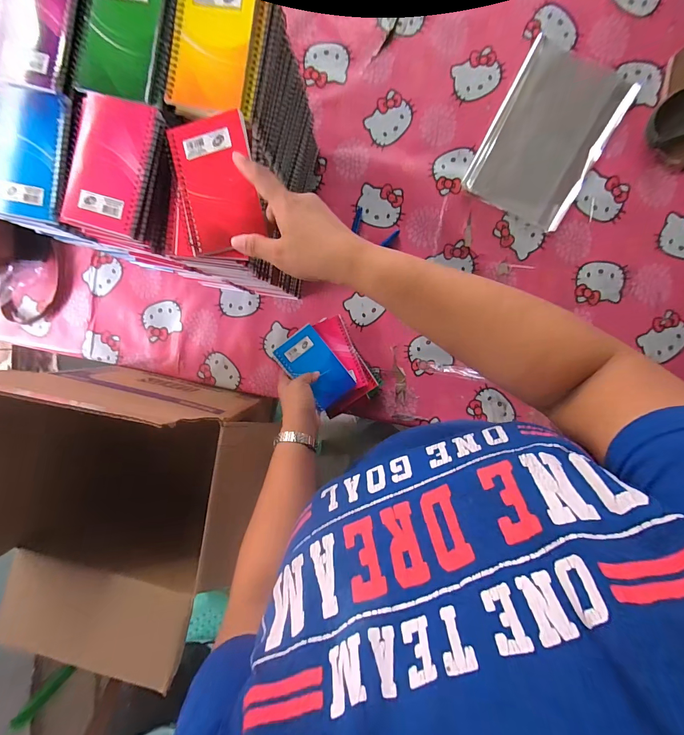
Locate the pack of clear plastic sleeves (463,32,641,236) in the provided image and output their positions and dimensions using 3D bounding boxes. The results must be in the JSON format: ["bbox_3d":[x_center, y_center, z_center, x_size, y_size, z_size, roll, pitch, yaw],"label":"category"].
[{"bbox_3d":[0.341,-0.384,0.560,0.179,0.008,0.255,27,97,2],"label":"pack of clear plastic sleeves"}]

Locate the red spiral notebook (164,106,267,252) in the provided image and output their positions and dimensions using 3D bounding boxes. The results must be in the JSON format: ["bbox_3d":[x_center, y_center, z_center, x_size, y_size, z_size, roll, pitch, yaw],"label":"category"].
[{"bbox_3d":[-0.131,-0.192,0.353,0.084,0.007,0.127,-12,94,7],"label":"red spiral notebook"}]

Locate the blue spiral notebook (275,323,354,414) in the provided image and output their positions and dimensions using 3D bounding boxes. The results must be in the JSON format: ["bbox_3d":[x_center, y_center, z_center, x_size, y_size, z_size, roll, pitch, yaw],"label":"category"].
[{"bbox_3d":[-0.046,0.003,0.578,0.081,0.011,0.132,-39,96,-3],"label":"blue spiral notebook"}]

